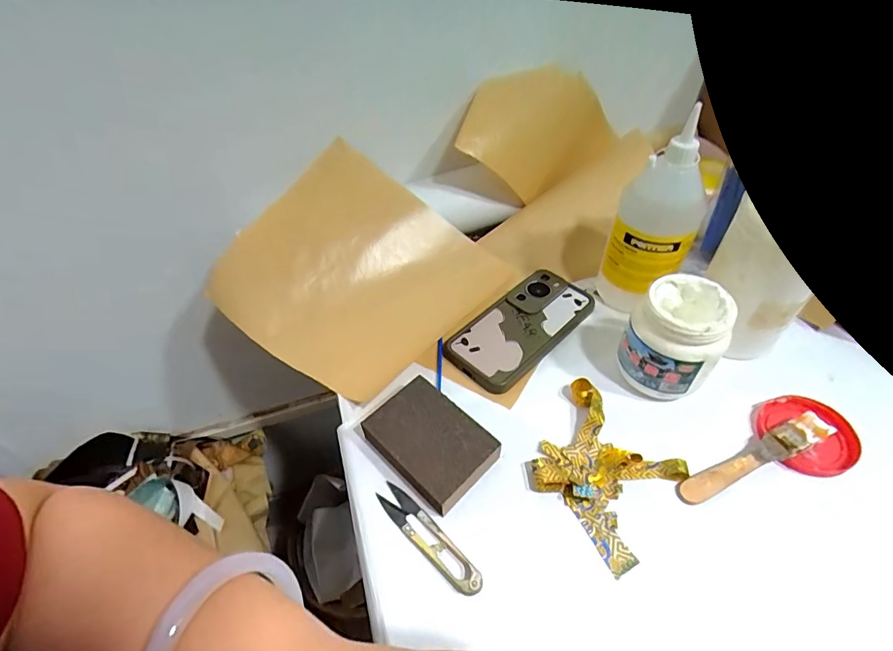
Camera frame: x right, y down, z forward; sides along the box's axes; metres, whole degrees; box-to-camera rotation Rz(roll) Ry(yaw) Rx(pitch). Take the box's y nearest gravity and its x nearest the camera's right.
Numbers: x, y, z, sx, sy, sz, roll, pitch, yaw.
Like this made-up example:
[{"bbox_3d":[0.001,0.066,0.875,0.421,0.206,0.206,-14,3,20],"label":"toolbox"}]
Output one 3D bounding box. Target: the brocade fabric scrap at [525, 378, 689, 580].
[{"bbox_3d":[0.122,0.112,0.365,0.102,0.014,0.116,-34,55,-25],"label":"brocade fabric scrap"}]

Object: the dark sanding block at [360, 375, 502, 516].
[{"bbox_3d":[-0.013,0.096,0.377,0.100,0.026,0.072,36,58,29],"label":"dark sanding block"}]

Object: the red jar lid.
[{"bbox_3d":[0.302,0.089,0.380,0.071,0.012,0.070,-1,48,1],"label":"red jar lid"}]

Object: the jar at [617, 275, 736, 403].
[{"bbox_3d":[0.198,0.014,0.397,0.074,0.091,0.080,34,58,28],"label":"jar"}]

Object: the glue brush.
[{"bbox_3d":[0.245,0.106,0.363,0.137,0.020,0.023,-20,53,-15],"label":"glue brush"}]

